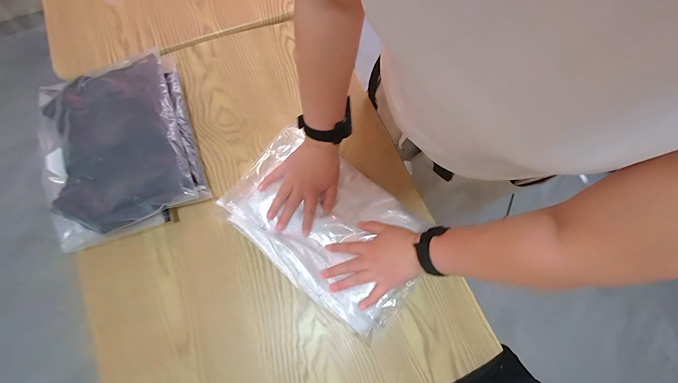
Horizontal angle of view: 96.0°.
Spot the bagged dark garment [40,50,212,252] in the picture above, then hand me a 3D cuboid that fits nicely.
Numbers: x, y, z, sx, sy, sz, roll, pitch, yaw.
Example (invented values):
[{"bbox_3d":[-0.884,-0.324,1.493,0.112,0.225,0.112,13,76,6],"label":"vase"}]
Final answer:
[{"bbox_3d":[-0.380,-0.087,0.535,0.234,0.069,0.320,-21,75,-8],"label":"bagged dark garment"}]

